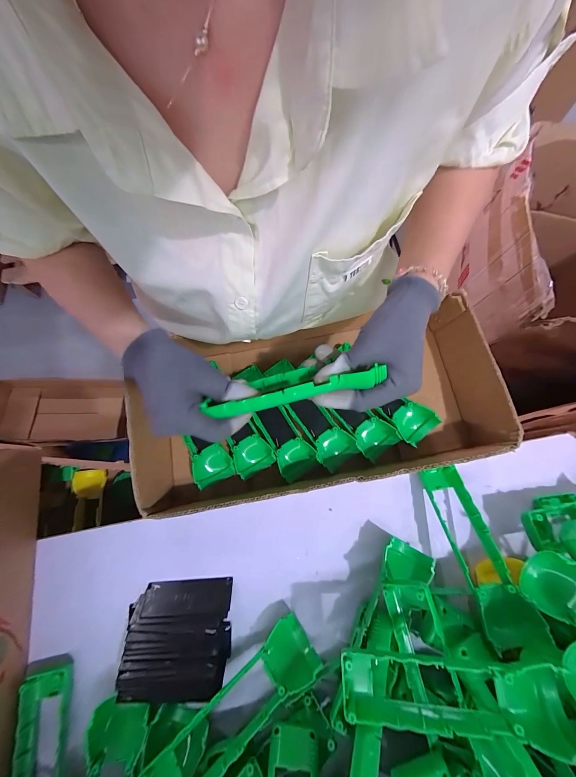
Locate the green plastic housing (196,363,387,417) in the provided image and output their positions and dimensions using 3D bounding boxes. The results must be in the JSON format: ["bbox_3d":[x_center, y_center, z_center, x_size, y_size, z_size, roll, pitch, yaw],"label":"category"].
[{"bbox_3d":[0.003,-0.003,0.241,0.151,0.042,0.040,-11,73,10],"label":"green plastic housing"}]

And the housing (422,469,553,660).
[{"bbox_3d":[0.190,0.163,0.281,0.046,0.027,0.161,-10,55,-2],"label":"housing"}]

